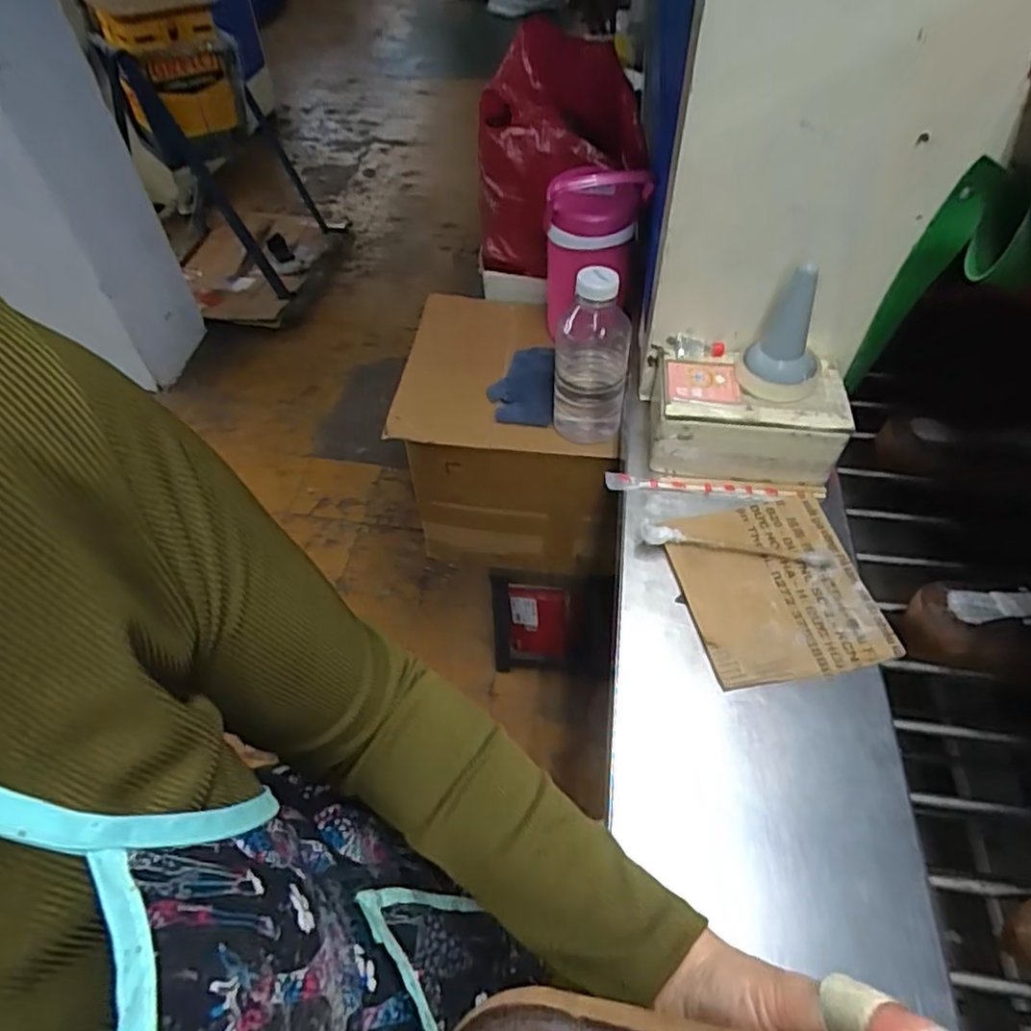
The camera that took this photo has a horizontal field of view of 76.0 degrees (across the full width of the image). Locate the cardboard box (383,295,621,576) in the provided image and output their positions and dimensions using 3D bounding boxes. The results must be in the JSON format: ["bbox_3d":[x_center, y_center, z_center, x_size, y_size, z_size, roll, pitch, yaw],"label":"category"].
[{"bbox_3d":[0.000,-0.123,1.081,0.324,0.307,0.324,4,51,4],"label":"cardboard box"}]

